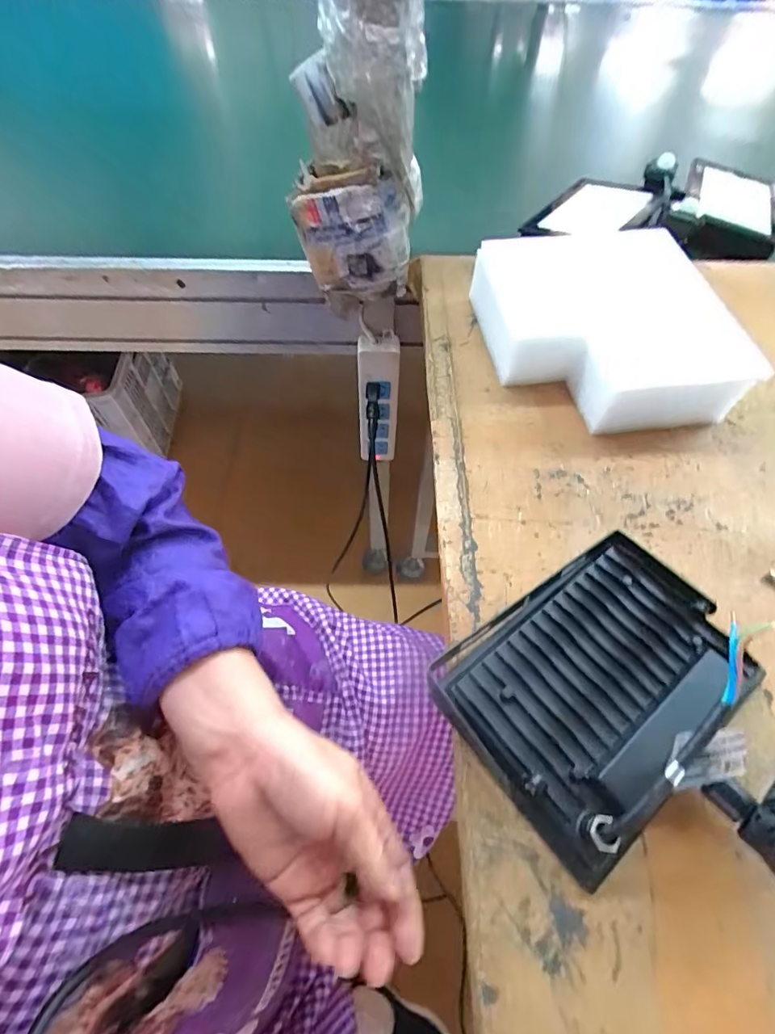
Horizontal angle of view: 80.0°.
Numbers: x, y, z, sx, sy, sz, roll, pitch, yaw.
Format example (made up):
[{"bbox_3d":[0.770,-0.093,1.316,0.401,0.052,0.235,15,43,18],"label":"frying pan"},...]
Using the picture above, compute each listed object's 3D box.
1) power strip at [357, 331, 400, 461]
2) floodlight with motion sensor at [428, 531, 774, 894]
[{"bbox_3d":[-0.015,-0.170,0.708,0.057,0.225,0.035,-2,58,-2],"label":"power strip"},{"bbox_3d":[0.150,0.114,0.268,0.184,0.060,0.187,-30,64,-18],"label":"floodlight with motion sensor"}]

